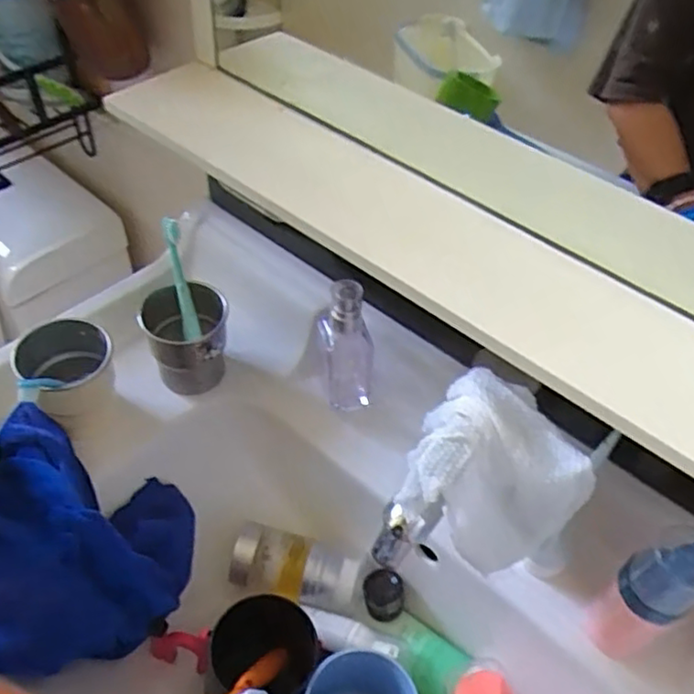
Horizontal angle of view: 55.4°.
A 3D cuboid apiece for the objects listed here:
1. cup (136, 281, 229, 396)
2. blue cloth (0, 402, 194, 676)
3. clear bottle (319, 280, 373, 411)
[{"bbox_3d":[-0.150,-0.005,0.625,0.074,0.089,0.076,2,48,-3],"label":"cup"},{"bbox_3d":[-0.249,0.155,0.521,0.224,0.108,0.195,11,48,6],"label":"blue cloth"},{"bbox_3d":[0.001,-0.003,0.594,0.053,0.136,0.043,5,48,0],"label":"clear bottle"}]

